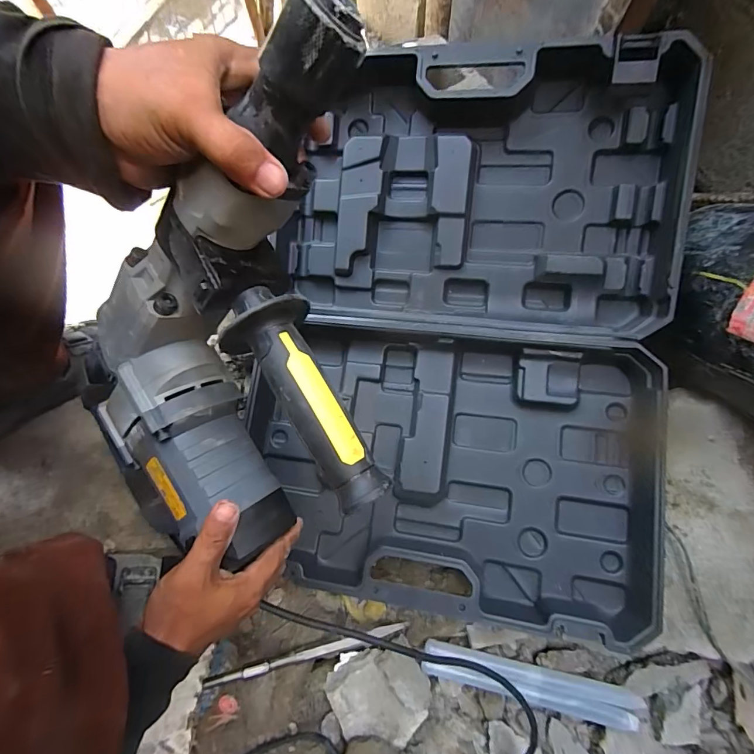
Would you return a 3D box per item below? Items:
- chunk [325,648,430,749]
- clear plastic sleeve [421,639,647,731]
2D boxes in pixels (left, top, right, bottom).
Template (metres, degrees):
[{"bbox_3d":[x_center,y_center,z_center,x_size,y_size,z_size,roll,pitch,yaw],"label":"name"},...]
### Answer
[{"bbox_3d":[0.001,0.435,0.565,0.137,0.034,0.112,10,77,4],"label":"chunk"},{"bbox_3d":[0.213,0.426,0.577,0.296,0.018,0.047,14,77,5],"label":"clear plastic sleeve"}]

